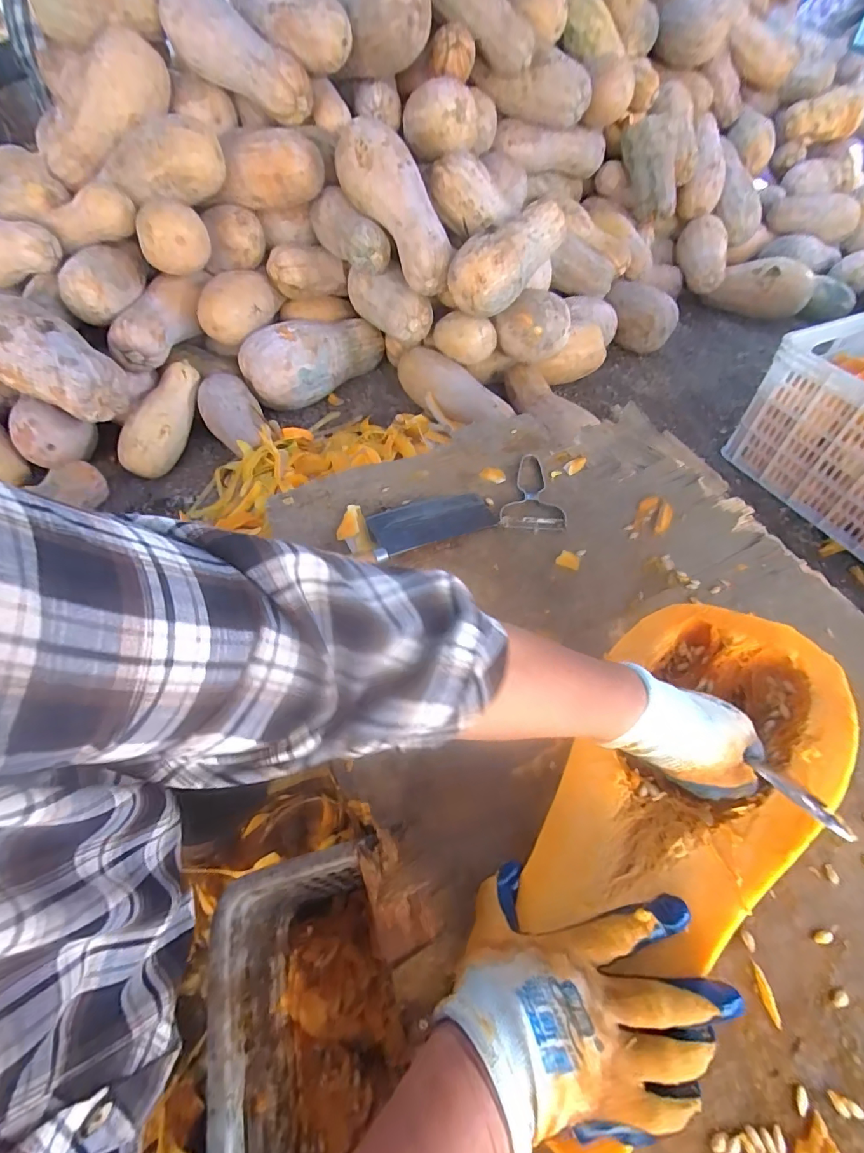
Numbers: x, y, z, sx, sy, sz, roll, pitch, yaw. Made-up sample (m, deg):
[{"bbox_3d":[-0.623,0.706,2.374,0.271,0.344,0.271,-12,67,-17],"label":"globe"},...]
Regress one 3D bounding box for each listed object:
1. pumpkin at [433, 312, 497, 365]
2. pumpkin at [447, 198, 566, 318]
[{"bbox_3d":[0.083,-0.607,1.203,0.159,0.107,0.130,3,55,2],"label":"pumpkin"},{"bbox_3d":[0.180,-0.765,1.137,0.142,0.141,0.325,29,60,19],"label":"pumpkin"}]

